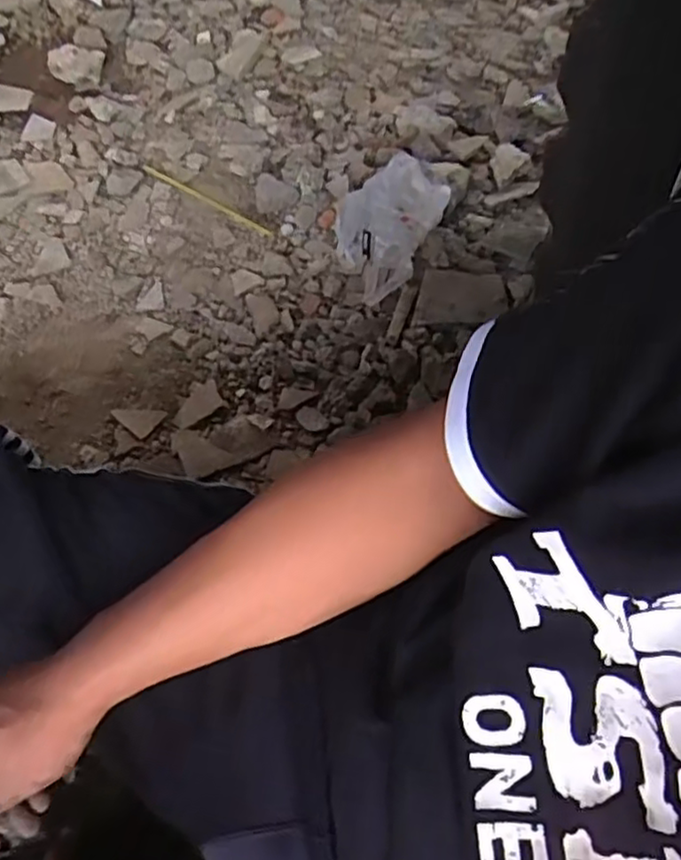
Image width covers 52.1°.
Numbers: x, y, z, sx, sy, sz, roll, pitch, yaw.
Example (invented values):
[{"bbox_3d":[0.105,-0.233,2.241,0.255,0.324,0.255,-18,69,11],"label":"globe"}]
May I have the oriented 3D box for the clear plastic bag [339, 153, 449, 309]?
[{"bbox_3d":[0.062,-0.276,0.912,0.117,0.101,0.187,25,61,14],"label":"clear plastic bag"}]

